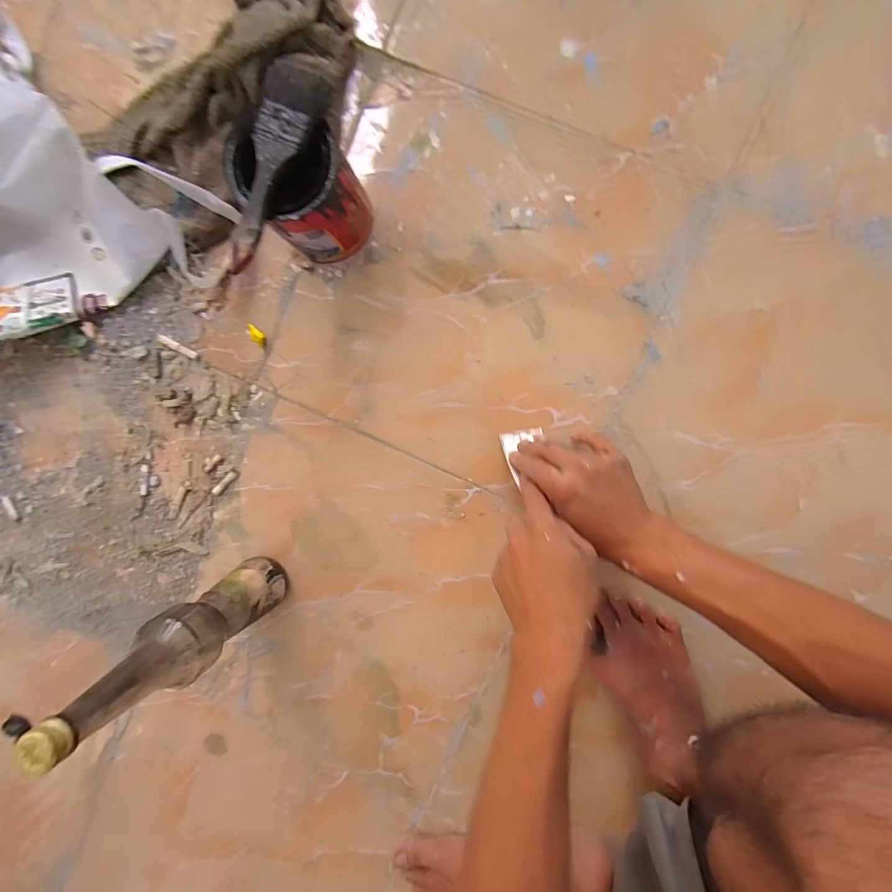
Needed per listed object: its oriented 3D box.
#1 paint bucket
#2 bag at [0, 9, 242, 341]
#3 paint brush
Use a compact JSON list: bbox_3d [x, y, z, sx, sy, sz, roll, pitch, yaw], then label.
[{"bbox_3d":[-0.138,-0.249,0.447,0.100,0.129,0.088,-18,92,6],"label":"paint bucket"},{"bbox_3d":[-0.478,-0.244,0.486,0.346,0.115,0.322,38,96,2],"label":"bag"},{"bbox_3d":[-0.145,-0.243,0.382,0.055,0.013,0.181,16,95,4],"label":"paint brush"}]

